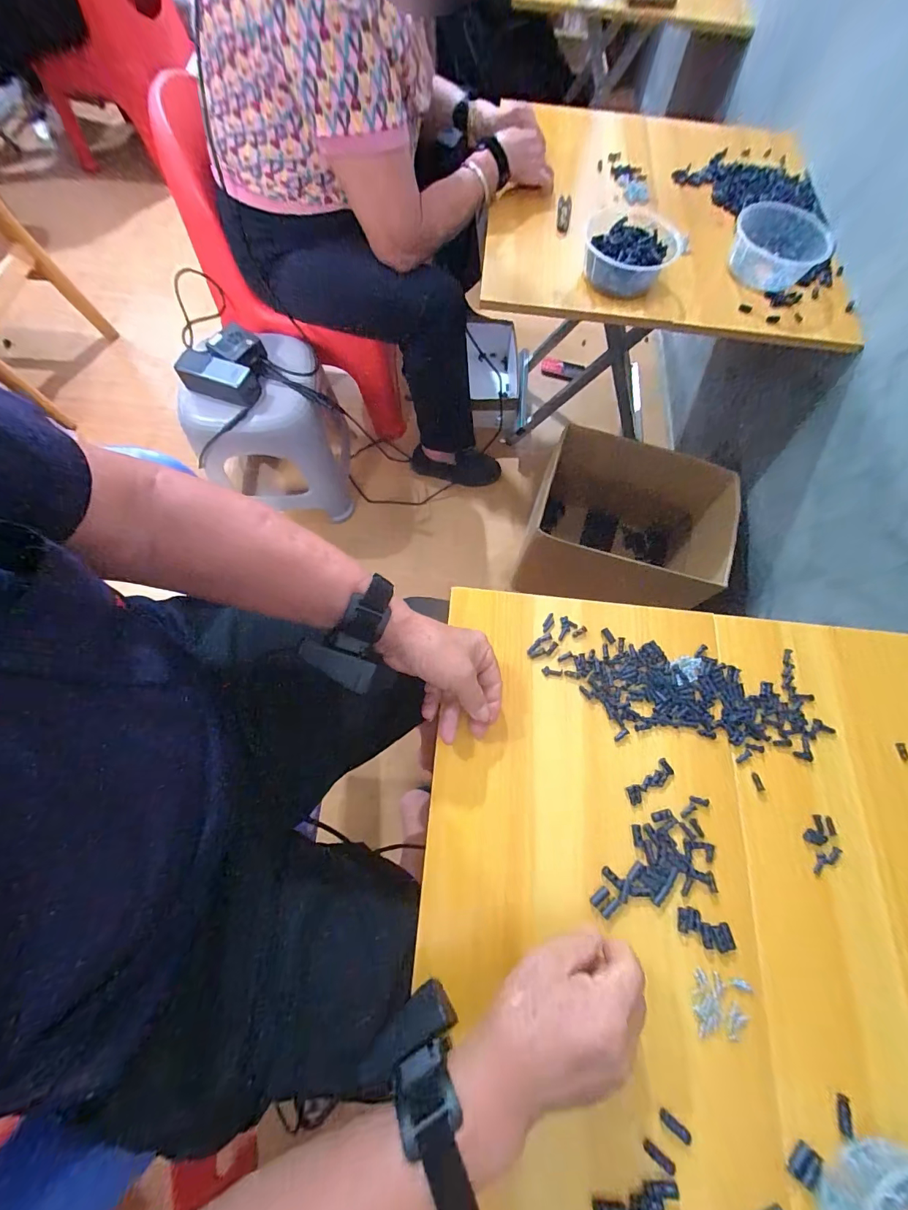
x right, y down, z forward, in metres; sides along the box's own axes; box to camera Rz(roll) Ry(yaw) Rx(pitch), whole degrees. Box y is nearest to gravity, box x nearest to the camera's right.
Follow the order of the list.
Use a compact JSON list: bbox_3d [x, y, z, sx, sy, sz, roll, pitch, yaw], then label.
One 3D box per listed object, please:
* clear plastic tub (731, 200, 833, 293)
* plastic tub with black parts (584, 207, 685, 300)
[{"bbox_3d":[0.526,-0.582,0.678,0.140,0.060,0.141,1,70,-2],"label":"clear plastic tub"},{"bbox_3d":[0.281,-0.564,0.669,0.139,0.053,0.151,1,70,-2],"label":"plastic tub with black parts"}]

